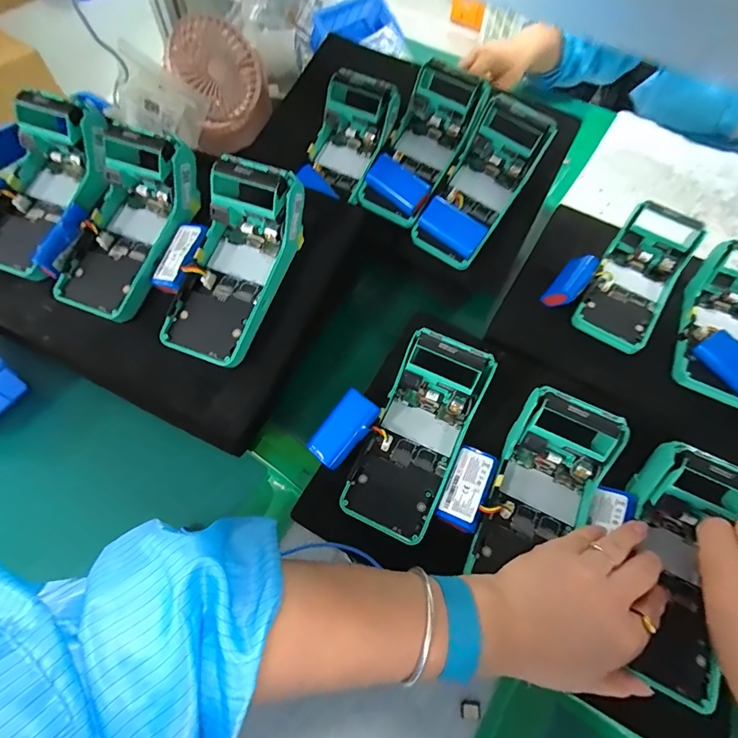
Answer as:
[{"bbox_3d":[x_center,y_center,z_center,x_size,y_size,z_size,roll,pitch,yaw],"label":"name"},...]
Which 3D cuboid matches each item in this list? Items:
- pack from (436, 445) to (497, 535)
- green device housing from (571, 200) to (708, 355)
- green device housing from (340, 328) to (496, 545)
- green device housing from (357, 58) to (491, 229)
[{"bbox_3d":[0.082,0.098,0.343,0.032,0.012,0.067,24,63,10],"label":"pack"},{"bbox_3d":[0.296,-0.102,0.459,0.079,0.045,0.183,32,78,14],"label":"green device housing"},{"bbox_3d":[0.042,0.055,0.358,0.076,0.050,0.168,25,77,10],"label":"green device housing"},{"bbox_3d":[0.059,-0.244,0.464,0.080,0.053,0.170,31,94,13],"label":"green device housing"}]

